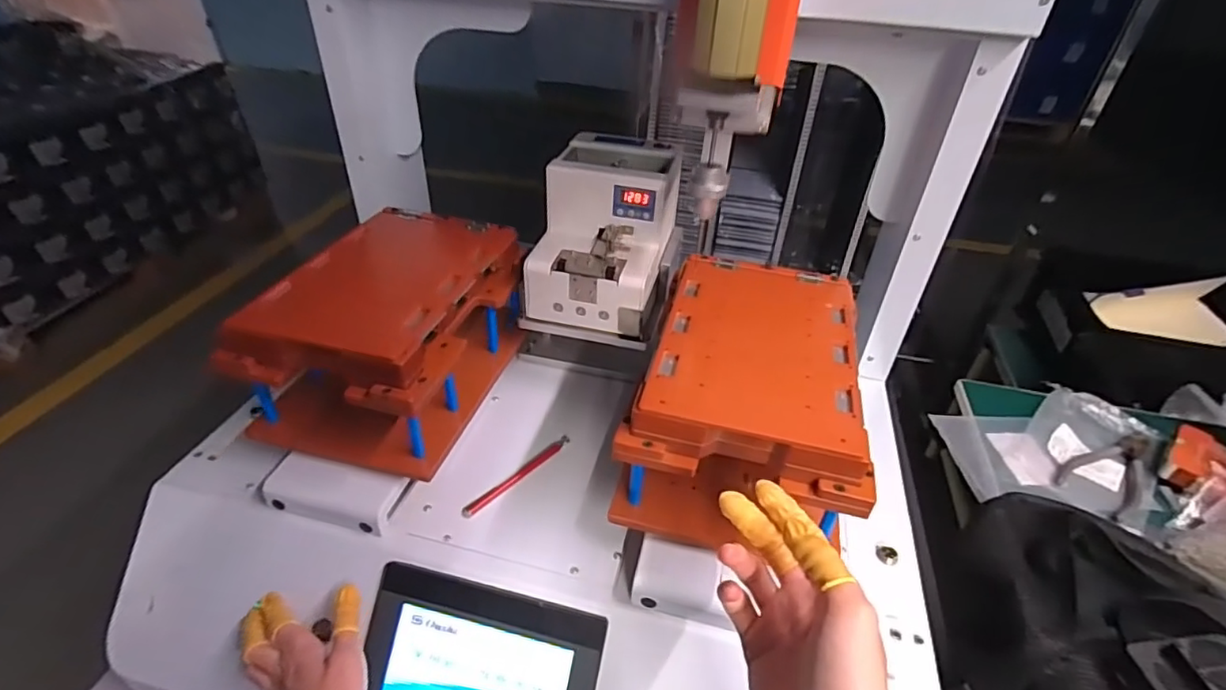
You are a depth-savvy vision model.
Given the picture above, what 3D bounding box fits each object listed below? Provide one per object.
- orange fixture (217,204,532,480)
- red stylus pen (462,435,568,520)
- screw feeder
[{"bbox_3d":[-0.218,-0.010,0.605,0.181,0.151,0.258,13,39,12],"label":"orange fixture"},{"bbox_3d":[-0.096,0.132,0.605,0.012,0.005,0.138,30,45,30],"label":"red stylus pen"},{"bbox_3d":[-0.003,-0.124,0.655,0.142,0.174,0.178,13,39,11],"label":"screw feeder"}]

